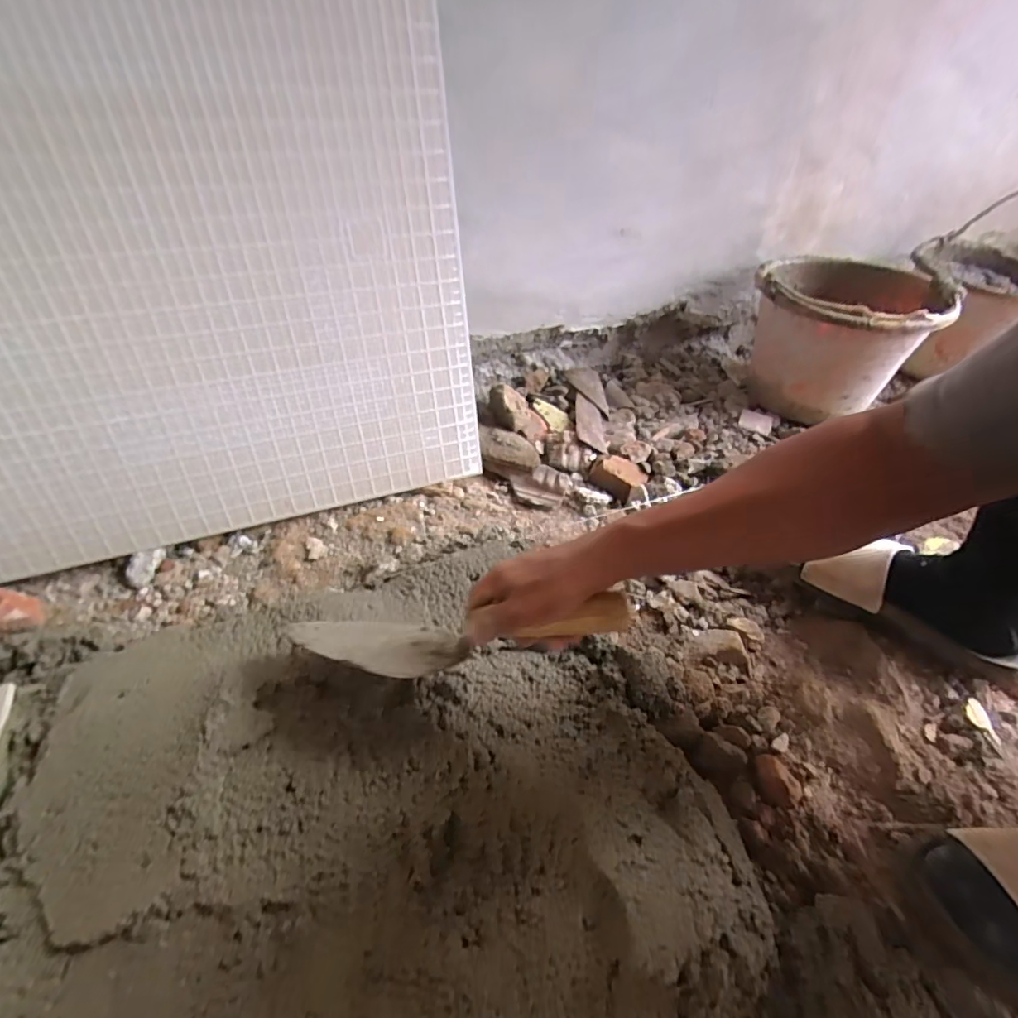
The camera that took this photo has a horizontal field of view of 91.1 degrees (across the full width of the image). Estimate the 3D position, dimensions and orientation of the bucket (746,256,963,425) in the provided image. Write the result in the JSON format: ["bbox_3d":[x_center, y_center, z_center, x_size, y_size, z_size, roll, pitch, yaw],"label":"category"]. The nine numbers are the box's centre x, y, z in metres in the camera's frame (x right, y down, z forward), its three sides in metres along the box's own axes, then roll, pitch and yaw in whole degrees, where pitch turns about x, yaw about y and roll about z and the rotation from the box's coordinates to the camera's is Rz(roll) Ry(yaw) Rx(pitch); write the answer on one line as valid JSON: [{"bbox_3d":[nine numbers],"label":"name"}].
[{"bbox_3d":[0.507,-0.268,0.815,0.234,0.226,0.289,20,48,14],"label":"bucket"}]

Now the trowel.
[{"bbox_3d":[-0.049,0.115,0.427,0.297,0.052,0.069,-8,43,14],"label":"trowel"}]

